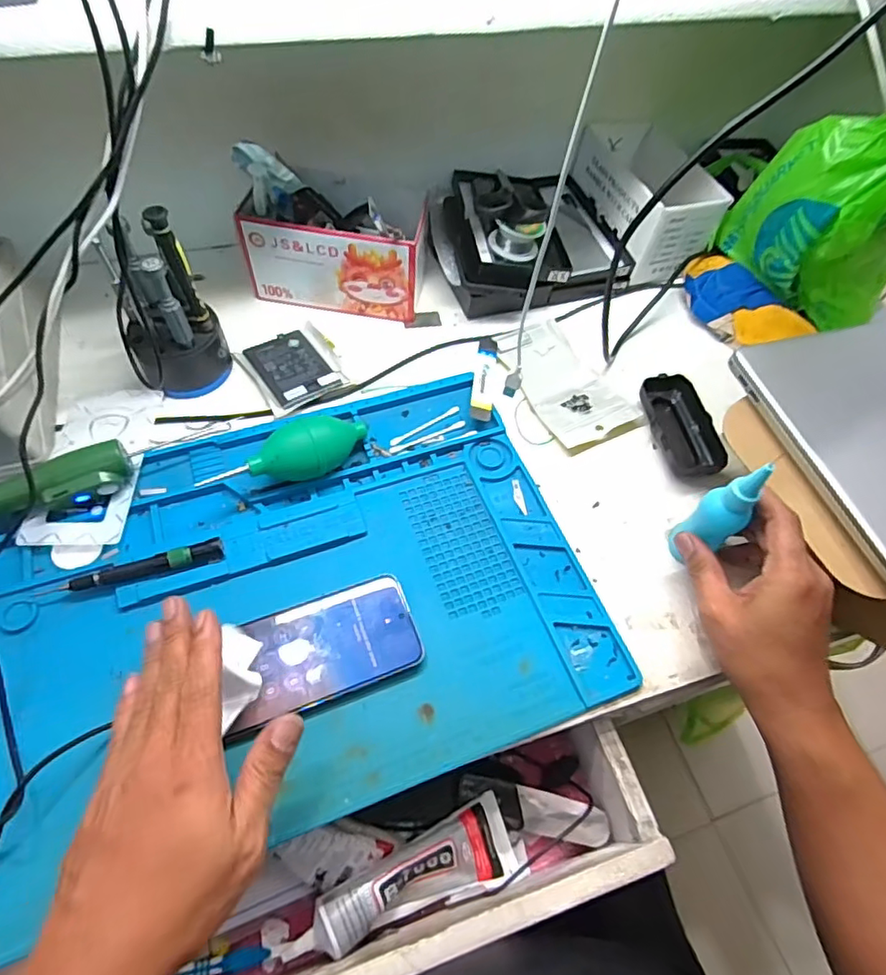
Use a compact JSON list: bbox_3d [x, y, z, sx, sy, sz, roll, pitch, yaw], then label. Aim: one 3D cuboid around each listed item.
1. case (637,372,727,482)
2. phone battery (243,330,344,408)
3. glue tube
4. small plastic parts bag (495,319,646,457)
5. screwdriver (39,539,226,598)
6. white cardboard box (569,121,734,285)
[{"bbox_3d":[0.225,-0.060,0.534,0.053,0.025,0.113,-2,59,-6],"label":"case"},{"bbox_3d":[-0.149,-0.119,0.548,0.064,0.005,0.089,-29,65,-20],"label":"phone battery"},{"bbox_3d":[-0.023,0.283,0.391,0.164,0.029,0.051,-23,63,-17],"label":"glue tube"},{"bbox_3d":[0.120,-0.109,0.563,0.090,0.007,0.157,-22,63,-17],"label":"small plastic parts bag"},{"bbox_3d":[-0.234,0.062,0.419,0.131,0.018,0.014,-12,60,-12],"label":"screwdriver"},{"bbox_3d":[0.237,-0.355,0.660,0.108,0.077,0.206,-13,60,-12],"label":"white cardboard box"}]

